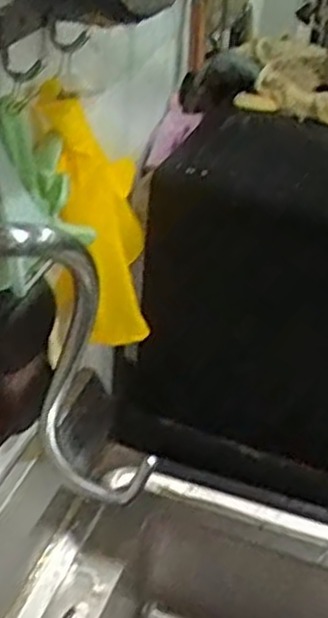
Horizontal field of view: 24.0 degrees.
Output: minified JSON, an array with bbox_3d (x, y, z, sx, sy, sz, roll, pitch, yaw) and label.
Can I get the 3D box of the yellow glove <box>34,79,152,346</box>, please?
[{"bbox_3d":[-0.060,-0.084,0.735,0.123,0.253,0.073,-21,42,-31],"label":"yellow glove"}]

